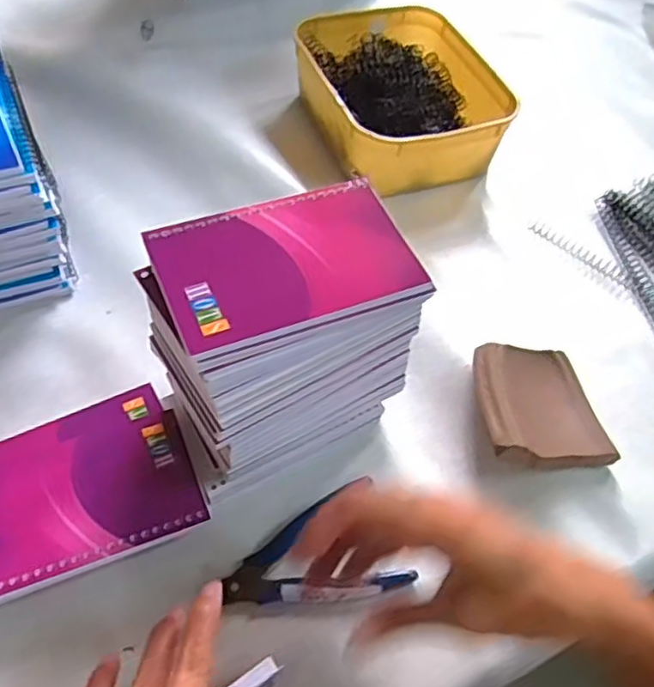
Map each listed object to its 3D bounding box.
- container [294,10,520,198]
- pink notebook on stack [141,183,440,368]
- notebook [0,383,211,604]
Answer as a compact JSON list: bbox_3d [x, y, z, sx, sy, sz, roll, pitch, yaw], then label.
[{"bbox_3d":[0.066,-0.226,0.622,0.161,0.076,0.197,-15,56,-15],"label":"container"},{"bbox_3d":[-0.020,-0.043,0.344,0.130,0.010,0.079,-18,64,-19],"label":"pink notebook on stack"},{"bbox_3d":[-0.147,0.084,0.388,0.130,0.010,0.103,-21,54,-21],"label":"notebook"}]

